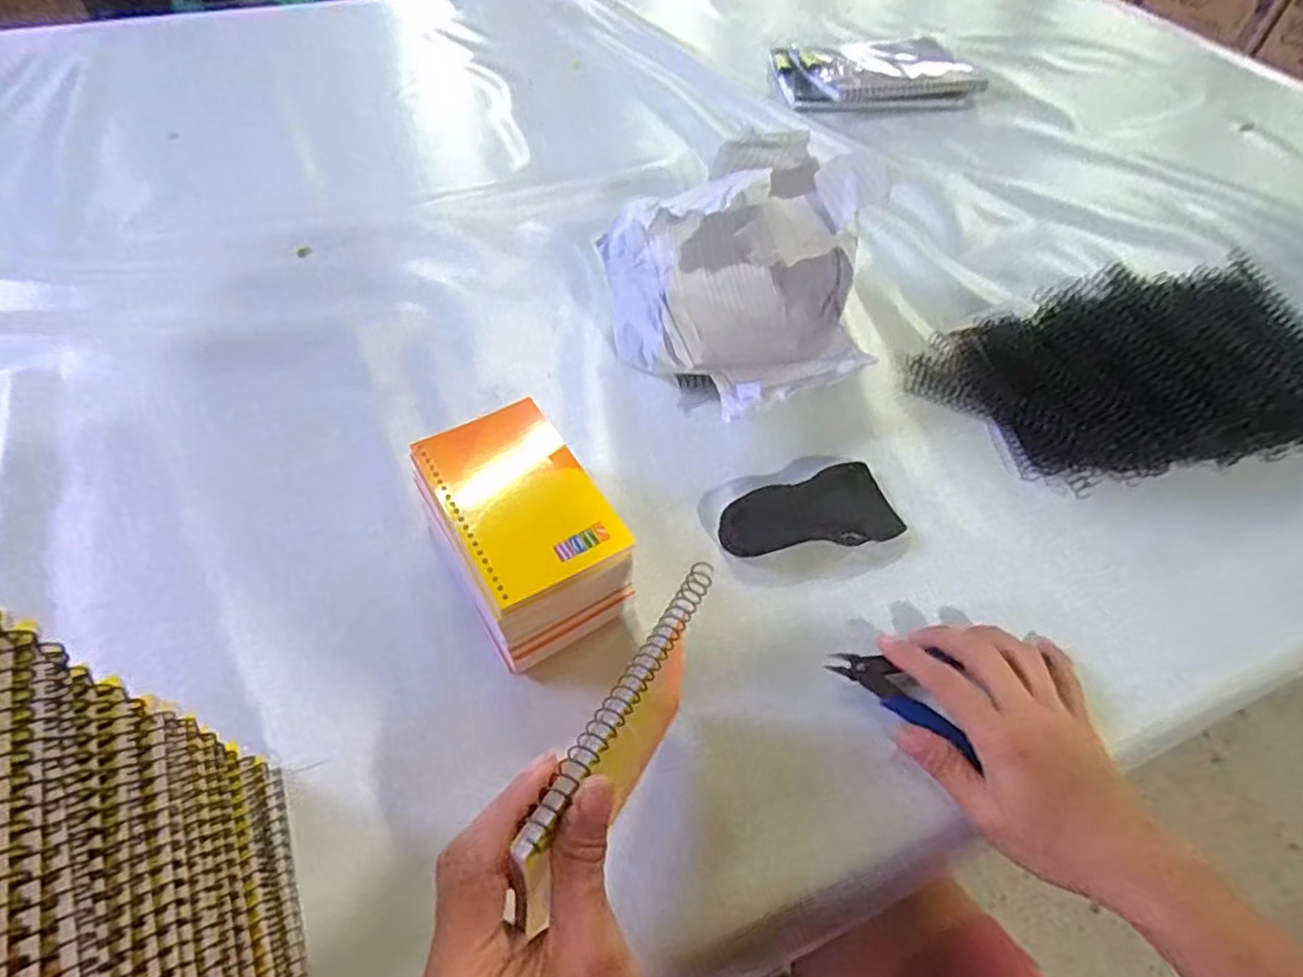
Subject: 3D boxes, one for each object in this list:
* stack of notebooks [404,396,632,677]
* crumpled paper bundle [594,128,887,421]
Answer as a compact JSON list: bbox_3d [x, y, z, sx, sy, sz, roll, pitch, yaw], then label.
[{"bbox_3d":[-0.080,0.025,0.416,0.088,0.062,0.142,-24,58,-20],"label":"stack of notebooks"},{"bbox_3d":[0.073,-0.161,0.519,0.186,0.145,0.186,2,52,-2],"label":"crumpled paper bundle"}]

